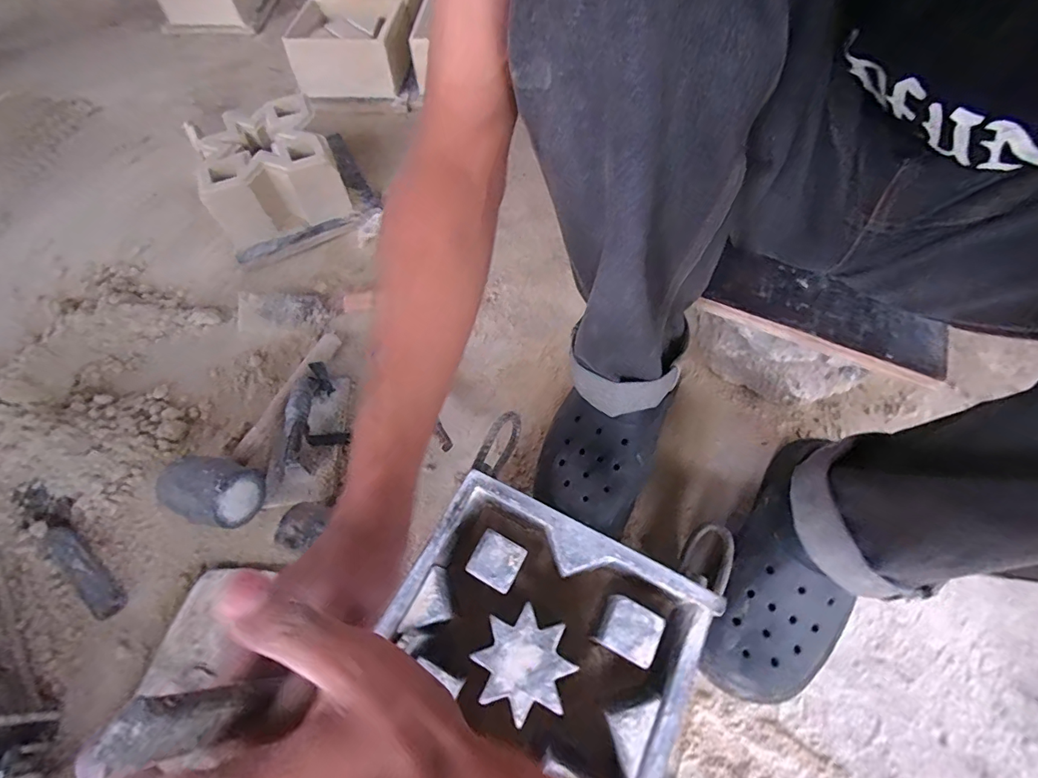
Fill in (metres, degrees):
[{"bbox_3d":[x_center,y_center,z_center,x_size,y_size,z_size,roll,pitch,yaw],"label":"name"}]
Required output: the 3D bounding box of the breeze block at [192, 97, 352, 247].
[{"bbox_3d":[-0.412,-0.360,0.771,0.197,0.127,0.199,-21,62,-12],"label":"breeze block"}]

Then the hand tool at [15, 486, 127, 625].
[{"bbox_3d":[-0.510,0.172,0.508,0.210,0.030,0.036,37,70,20],"label":"hand tool"}]

